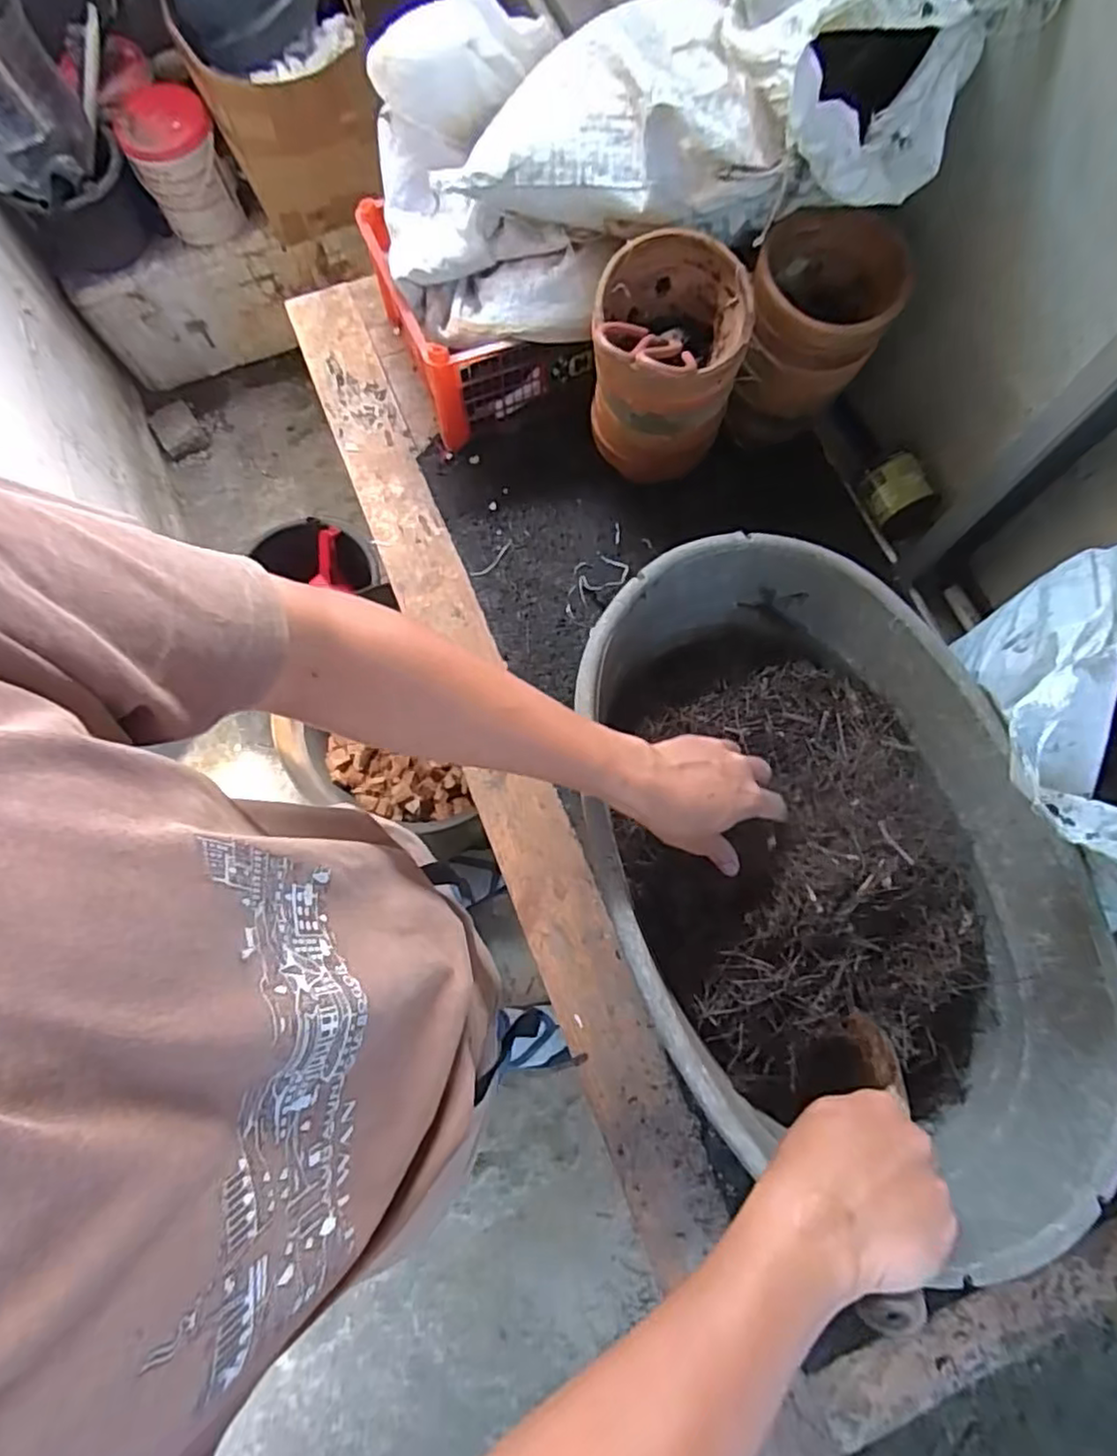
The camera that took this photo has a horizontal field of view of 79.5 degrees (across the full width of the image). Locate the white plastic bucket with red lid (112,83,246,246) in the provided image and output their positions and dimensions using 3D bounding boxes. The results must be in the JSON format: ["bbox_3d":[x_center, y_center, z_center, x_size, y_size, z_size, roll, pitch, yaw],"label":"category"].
[{"bbox_3d":[-0.721,-1.077,1.295,0.160,0.190,0.142,-19,75,-5],"label":"white plastic bucket with red lid"}]

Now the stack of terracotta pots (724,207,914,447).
[{"bbox_3d":[0.268,-0.419,0.745,0.139,0.220,0.136,34,77,9],"label":"stack of terracotta pots"}]

